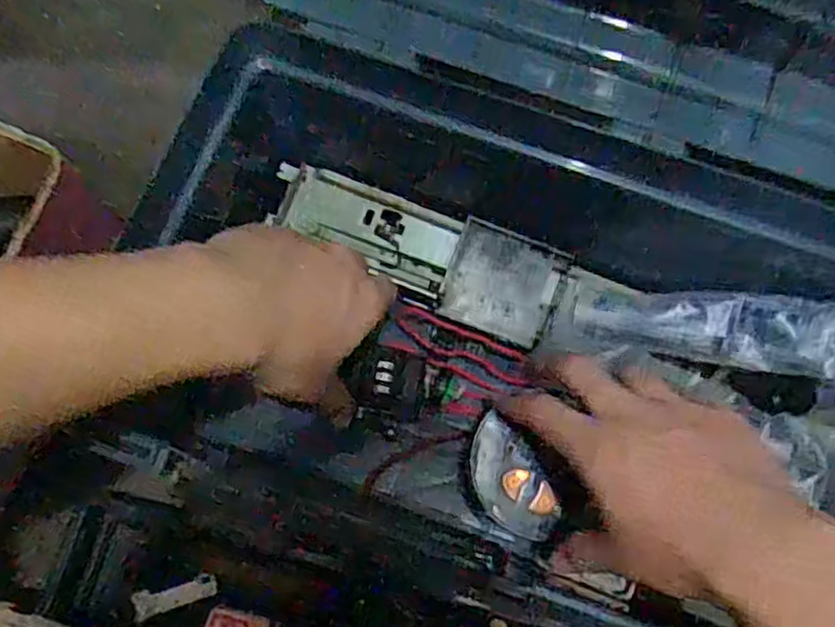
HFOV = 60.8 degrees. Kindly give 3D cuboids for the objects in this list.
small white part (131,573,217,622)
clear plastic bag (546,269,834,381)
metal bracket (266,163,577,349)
[{"bbox_3d":[-0.153,0.178,0.450,0.048,0.009,0.017,-18,76,-4],"label":"small white part"},{"bbox_3d":[0.184,0.008,0.431,0.198,0.018,0.046,7,78,22],"label":"clear plastic bag"},{"bbox_3d":[0.002,-0.040,0.480,0.198,0.022,0.066,21,76,6],"label":"metal bracket"}]

